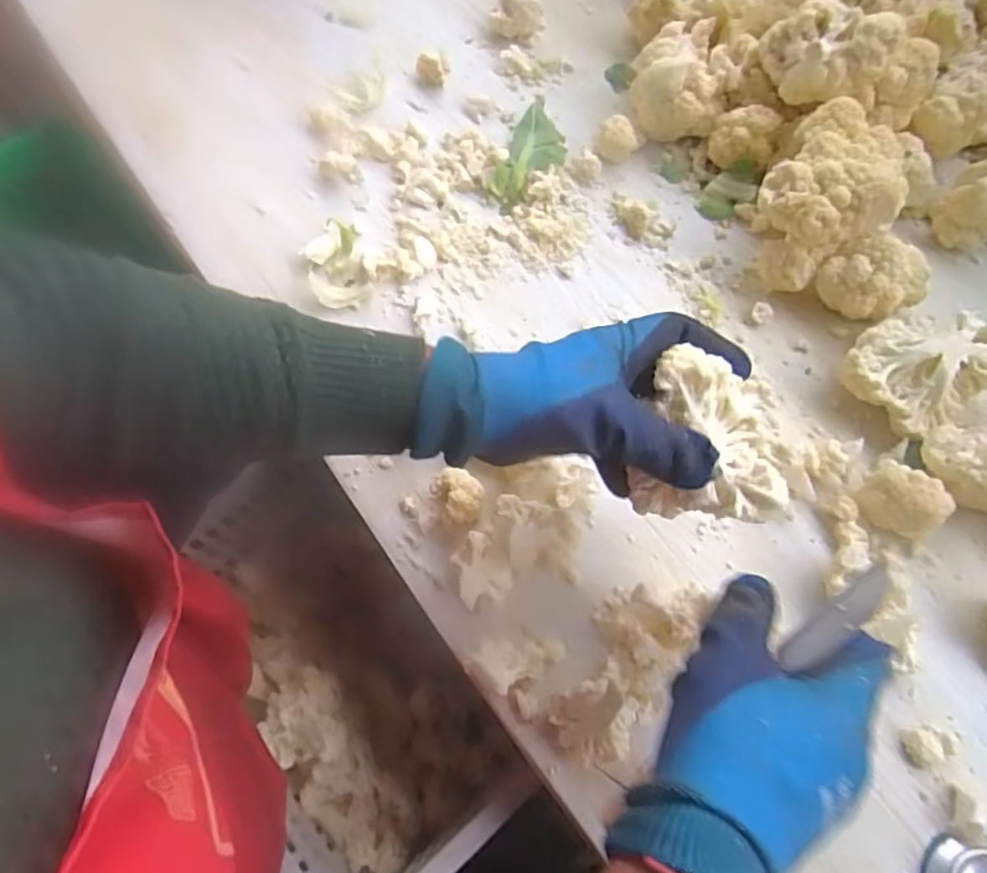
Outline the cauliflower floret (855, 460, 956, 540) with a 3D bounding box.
[{"bbox_3d":[0.289,0.045,0.463,0.053,0.043,0.041,35,71,17],"label":"cauliflower floret"}]

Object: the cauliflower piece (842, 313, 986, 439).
[{"bbox_3d":[0.330,-0.053,0.510,0.111,0.054,0.086,-33,69,-14],"label":"cauliflower piece"}]

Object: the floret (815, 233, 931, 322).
[{"bbox_3d":[0.313,-0.129,0.537,0.076,0.067,0.061,39,72,19],"label":"floret"}]

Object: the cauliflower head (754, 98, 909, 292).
[{"bbox_3d":[0.275,-0.191,0.552,0.106,0.098,0.128,34,70,17],"label":"cauliflower head"}]

